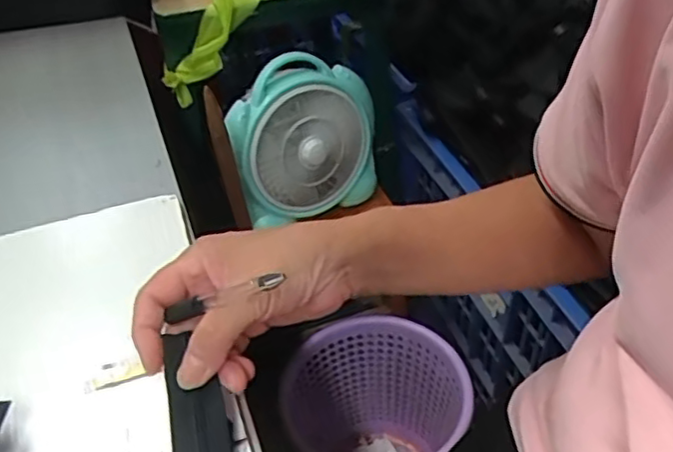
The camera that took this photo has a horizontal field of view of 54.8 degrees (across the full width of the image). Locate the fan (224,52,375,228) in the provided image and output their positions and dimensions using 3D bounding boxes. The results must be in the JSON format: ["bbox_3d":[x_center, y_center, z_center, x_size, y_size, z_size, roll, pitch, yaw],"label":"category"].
[{"bbox_3d":[-0.042,-0.115,0.920,0.222,0.214,0.070,-26,46,-24],"label":"fan"}]

